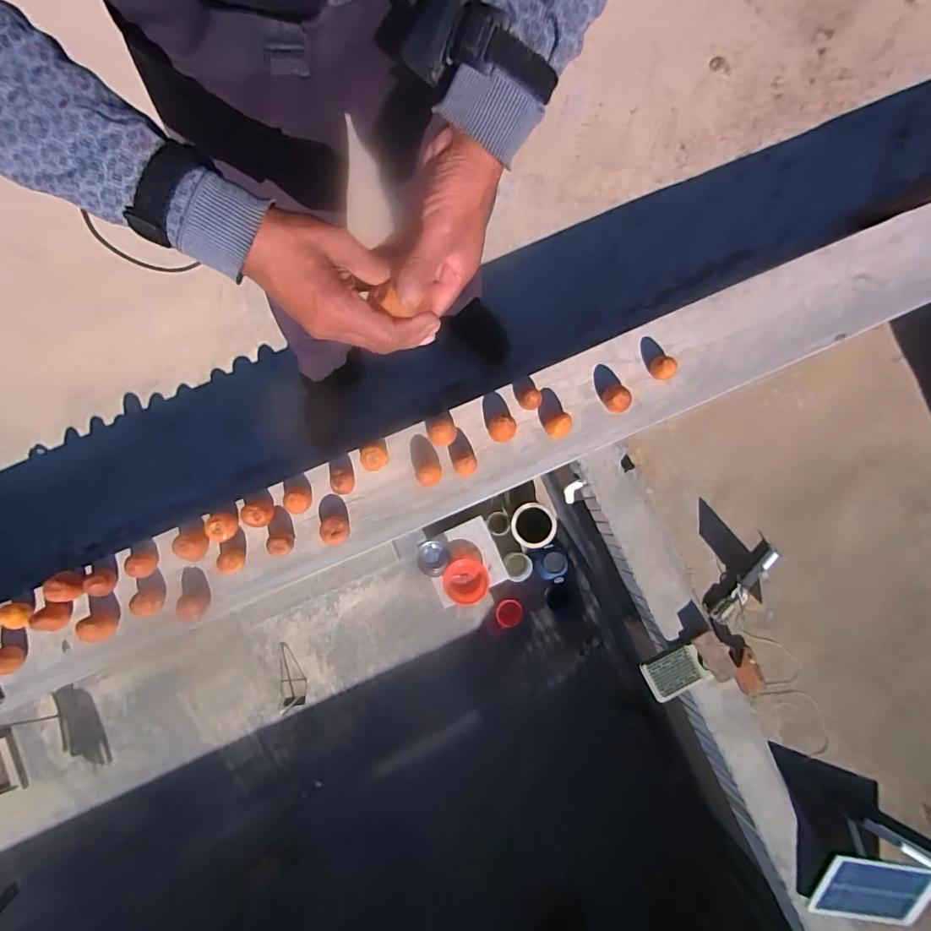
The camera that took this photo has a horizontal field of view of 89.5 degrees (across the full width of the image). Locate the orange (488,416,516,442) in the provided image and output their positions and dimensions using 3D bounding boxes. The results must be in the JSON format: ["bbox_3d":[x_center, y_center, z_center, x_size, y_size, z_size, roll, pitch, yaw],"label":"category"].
[{"bbox_3d":[0.071,-0.071,0.913,0.053,0.051,0.054,0,84,0],"label":"orange"}]

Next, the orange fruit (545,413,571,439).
[{"bbox_3d":[0.181,-0.076,0.918,0.045,0.052,0.045,0,84,0],"label":"orange fruit"}]

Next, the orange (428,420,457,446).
[{"bbox_3d":[-0.045,-0.064,0.905,0.058,0.053,0.049,-2,84,0],"label":"orange"}]

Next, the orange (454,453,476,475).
[{"bbox_3d":[-0.001,-0.002,0.902,0.042,0.038,0.039,0,84,0],"label":"orange"}]

